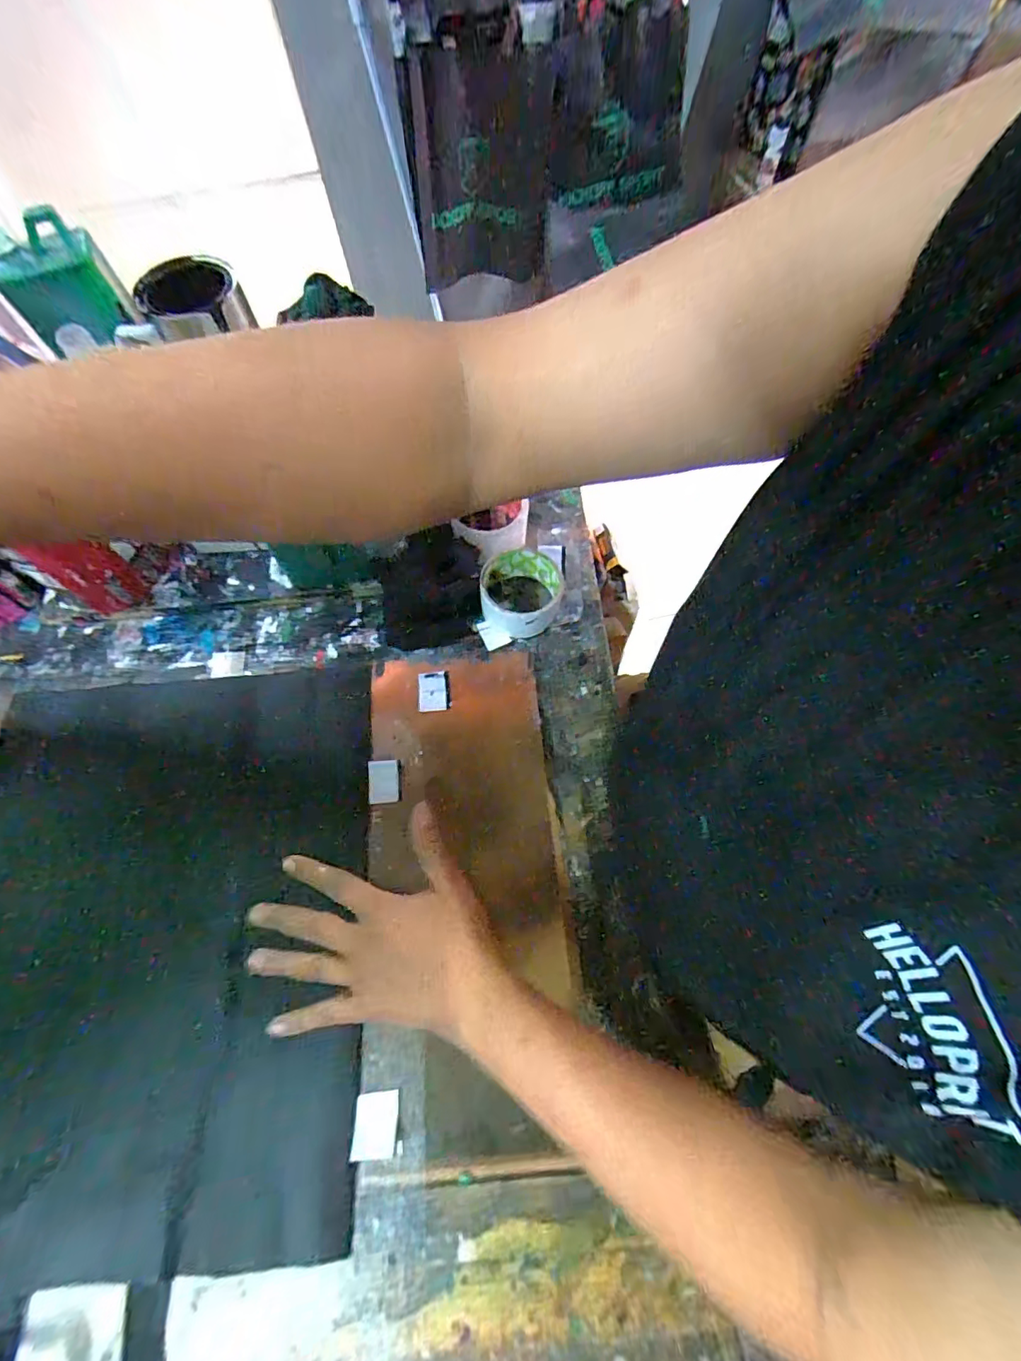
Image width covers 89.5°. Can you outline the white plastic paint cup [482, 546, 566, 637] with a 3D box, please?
[{"bbox_3d":[0.012,-0.091,0.532,0.083,0.046,0.080,-1,65,2],"label":"white plastic paint cup"}]

